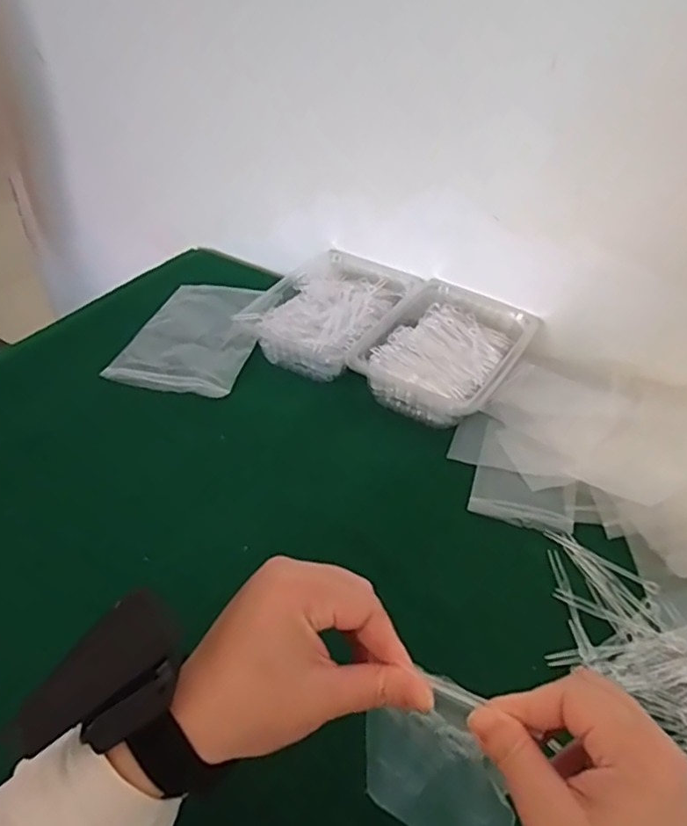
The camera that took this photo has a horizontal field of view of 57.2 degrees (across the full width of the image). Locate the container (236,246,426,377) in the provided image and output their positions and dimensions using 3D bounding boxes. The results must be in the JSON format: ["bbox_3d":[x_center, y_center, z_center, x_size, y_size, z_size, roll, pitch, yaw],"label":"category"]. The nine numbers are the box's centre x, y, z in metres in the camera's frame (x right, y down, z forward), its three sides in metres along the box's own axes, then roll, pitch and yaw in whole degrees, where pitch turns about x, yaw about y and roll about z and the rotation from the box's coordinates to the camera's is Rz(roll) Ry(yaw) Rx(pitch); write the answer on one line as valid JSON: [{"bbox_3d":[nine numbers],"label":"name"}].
[{"bbox_3d":[-0.010,-0.102,0.669,0.131,0.057,0.179,22,44,22],"label":"container"}]

